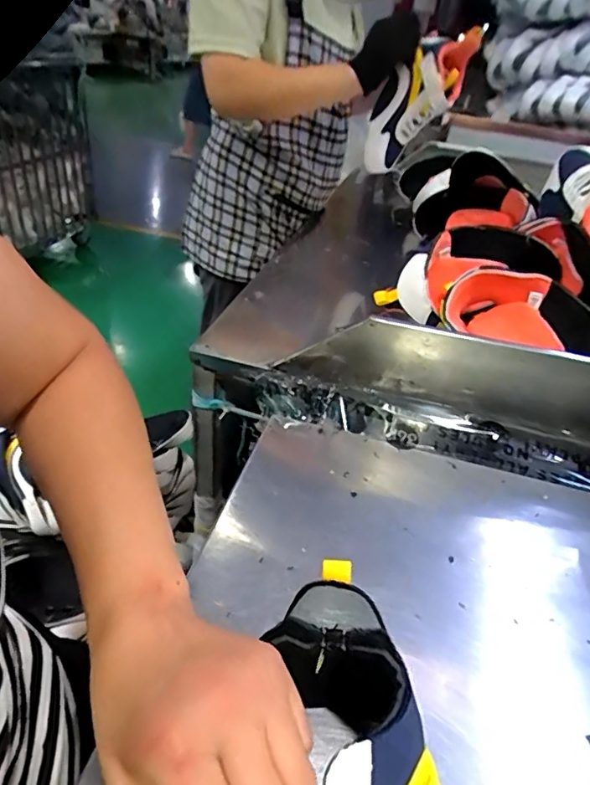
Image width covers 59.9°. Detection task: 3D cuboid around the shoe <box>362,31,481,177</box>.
[{"bbox_3d":[0.205,-0.497,0.875,0.095,0.255,0.097,35,31,-15],"label":"shoe"}]

